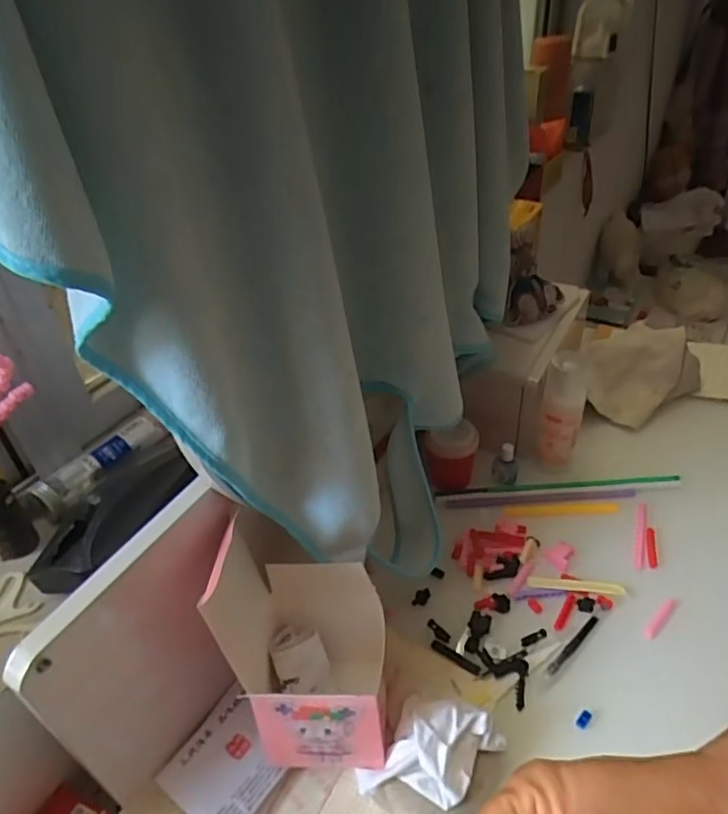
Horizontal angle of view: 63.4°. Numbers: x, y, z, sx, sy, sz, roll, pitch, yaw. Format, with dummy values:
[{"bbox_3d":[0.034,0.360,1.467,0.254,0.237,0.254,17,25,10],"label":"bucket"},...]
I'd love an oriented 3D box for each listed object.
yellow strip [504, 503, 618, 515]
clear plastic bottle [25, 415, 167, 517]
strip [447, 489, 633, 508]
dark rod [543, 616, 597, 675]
[{"bbox_3d":[0.221,0.116,0.665,0.124,0.004,0.013,-2,38,2],"label":"yellow strip"},{"bbox_3d":[-0.225,0.048,0.502,0.028,0.028,0.117,25,46,32],"label":"clear plastic bottle"},{"bbox_3d":[0.203,0.107,0.679,0.214,0.005,0.013,-3,38,1],"label":"strip"},{"bbox_3d":[0.189,0.214,0.533,0.080,0.006,0.010,-30,45,-29],"label":"dark rod"}]

